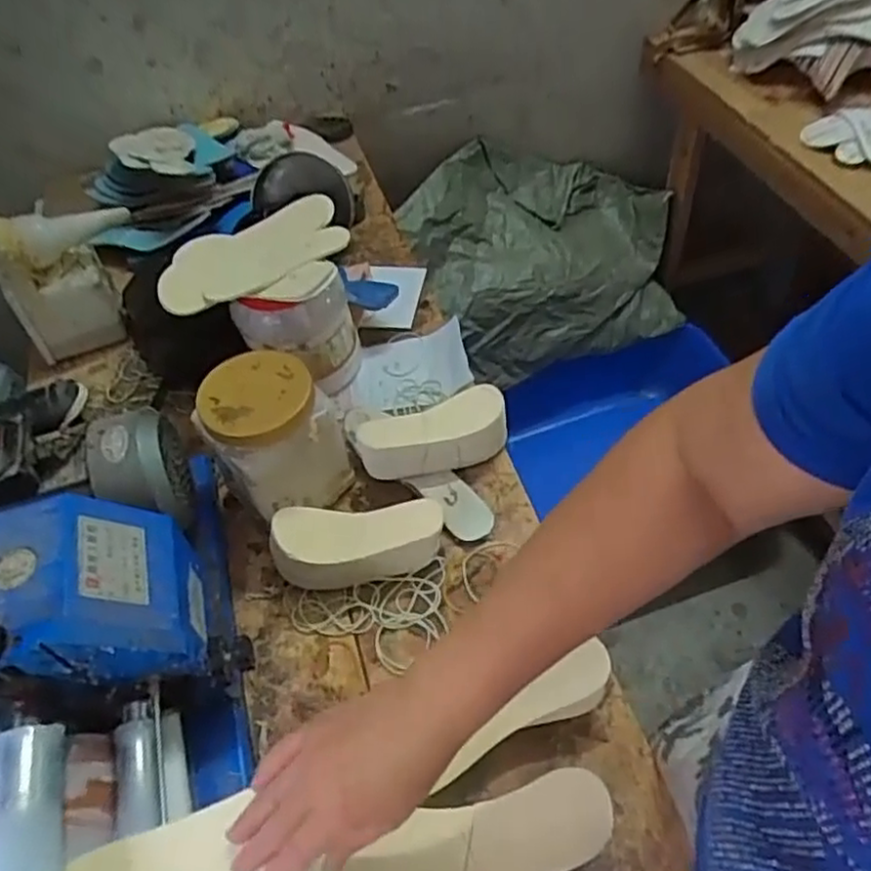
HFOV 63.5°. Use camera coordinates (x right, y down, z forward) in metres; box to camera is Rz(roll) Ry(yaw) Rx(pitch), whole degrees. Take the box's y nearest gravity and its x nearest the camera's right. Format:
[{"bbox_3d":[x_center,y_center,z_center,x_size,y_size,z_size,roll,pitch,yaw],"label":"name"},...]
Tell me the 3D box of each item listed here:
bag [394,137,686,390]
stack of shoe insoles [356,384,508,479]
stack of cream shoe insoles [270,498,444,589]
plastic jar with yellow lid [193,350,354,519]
[{"bbox_3d":[0.235,-0.392,1.519,0.603,0.493,0.128,-23,16,-17],"label":"bag"},{"bbox_3d":[-0.001,0.003,0.819,0.169,0.072,0.069,-21,57,-9],"label":"stack of shoe insoles"},{"bbox_3d":[-0.081,0.115,0.746,0.176,0.076,0.068,-5,56,1],"label":"stack of cream shoe insoles"},{"bbox_3d":[-0.174,0.007,0.780,0.115,0.182,0.123,-2,56,3],"label":"plastic jar with yellow lid"}]

